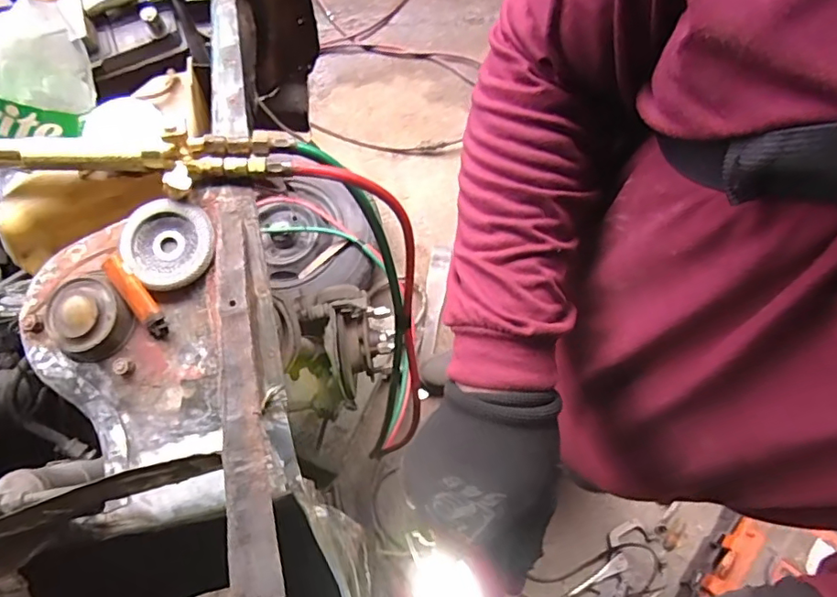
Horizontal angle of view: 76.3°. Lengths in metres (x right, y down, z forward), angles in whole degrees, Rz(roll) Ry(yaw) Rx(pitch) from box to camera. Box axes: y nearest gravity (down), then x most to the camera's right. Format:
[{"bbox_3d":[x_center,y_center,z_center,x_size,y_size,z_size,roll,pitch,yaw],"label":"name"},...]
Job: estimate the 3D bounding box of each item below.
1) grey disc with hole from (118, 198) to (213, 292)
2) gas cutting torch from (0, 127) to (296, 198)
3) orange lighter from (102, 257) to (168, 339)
[{"bbox_3d":[-0.223,-0.049,0.475,0.077,0.017,0.080,-21,71,-5],"label":"grey disc with hole"},{"bbox_3d":[-0.303,-0.121,0.477,0.370,0.049,0.063,-5,70,0],"label":"gas cutting torch"},{"bbox_3d":[-0.244,-0.001,0.460,0.020,0.013,0.078,-35,96,-10],"label":"orange lighter"}]

